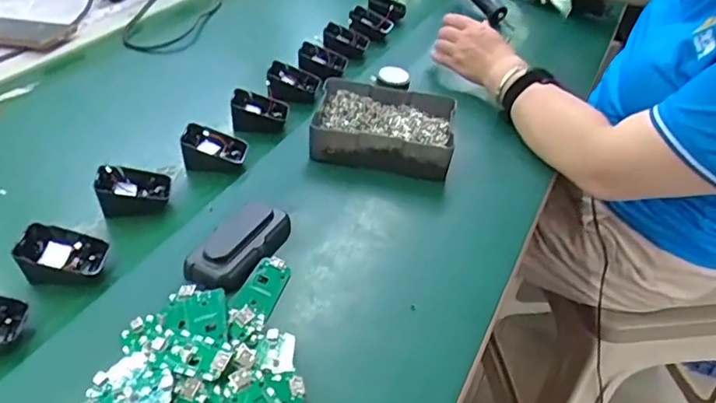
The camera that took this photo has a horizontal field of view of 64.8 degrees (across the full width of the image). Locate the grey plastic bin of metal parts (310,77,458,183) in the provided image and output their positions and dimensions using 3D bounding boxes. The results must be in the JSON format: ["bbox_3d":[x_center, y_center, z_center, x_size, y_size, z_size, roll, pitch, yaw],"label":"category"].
[{"bbox_3d":[0.031,-0.086,0.664,0.158,0.050,0.126,6,40,3],"label":"grey plastic bin of metal parts"}]

